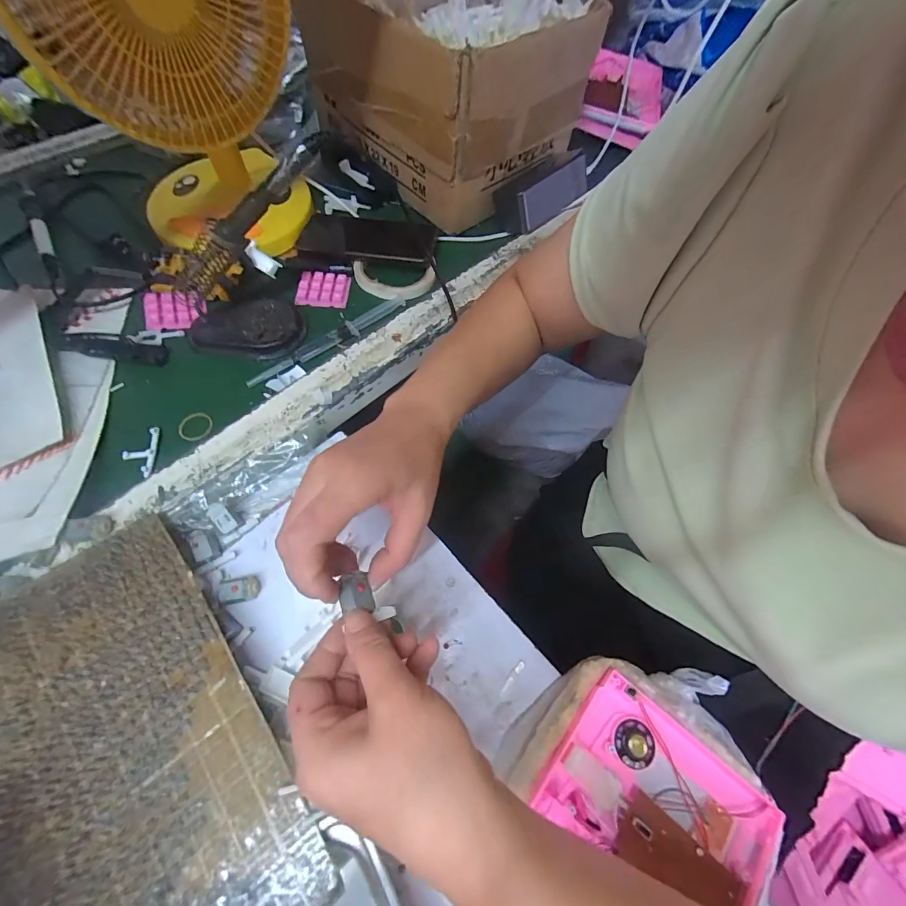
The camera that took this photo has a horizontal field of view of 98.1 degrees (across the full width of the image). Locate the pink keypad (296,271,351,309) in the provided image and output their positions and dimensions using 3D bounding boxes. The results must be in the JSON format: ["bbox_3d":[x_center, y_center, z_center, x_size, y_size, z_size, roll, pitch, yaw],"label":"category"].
[{"bbox_3d":[-0.154,-0.195,0.467,0.058,0.013,0.047,2,65,-2],"label":"pink keypad"}]

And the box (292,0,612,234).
[{"bbox_3d":[-0.006,-0.484,0.502,0.263,0.188,0.294,-38,72,-19],"label":"box"}]

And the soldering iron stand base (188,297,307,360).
[{"bbox_3d":[-0.221,-0.137,0.423,0.112,0.015,0.083,-18,67,-12],"label":"soldering iron stand base"}]

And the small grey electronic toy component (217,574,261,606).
[{"bbox_3d":[-0.177,0.112,0.325,0.031,0.016,0.021,-10,66,-8],"label":"small grey electronic toy component"}]

